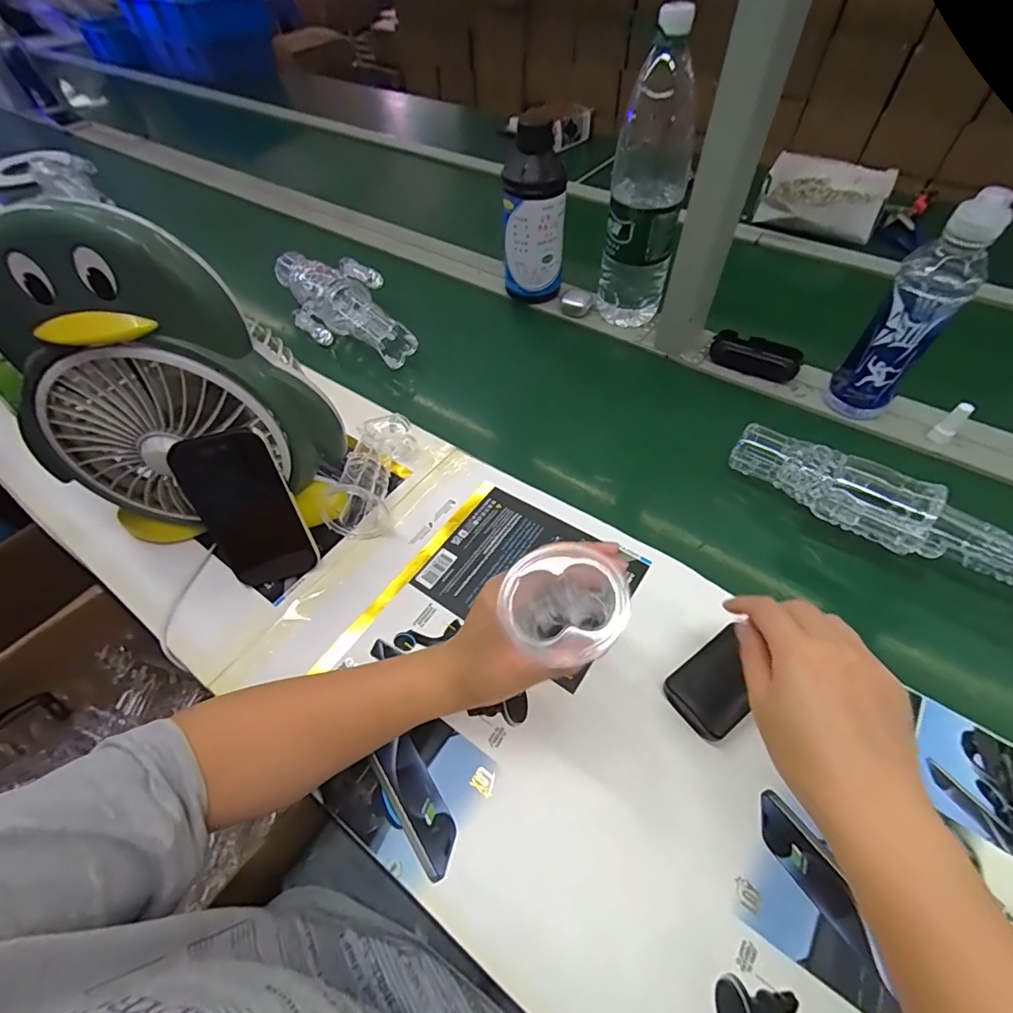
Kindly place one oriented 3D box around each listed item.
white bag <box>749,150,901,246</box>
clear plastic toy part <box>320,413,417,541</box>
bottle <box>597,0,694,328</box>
[{"bbox_3d":[0.567,-0.559,0.865,0.197,0.050,0.208,22,58,16],"label":"white bag"},{"bbox_3d":[-0.146,-0.037,0.514,0.064,0.063,0.128,7,55,7],"label":"clear plastic toy part"},{"bbox_3d":[0.172,-0.383,0.599,0.085,0.322,0.085,9,55,8],"label":"bottle"}]

